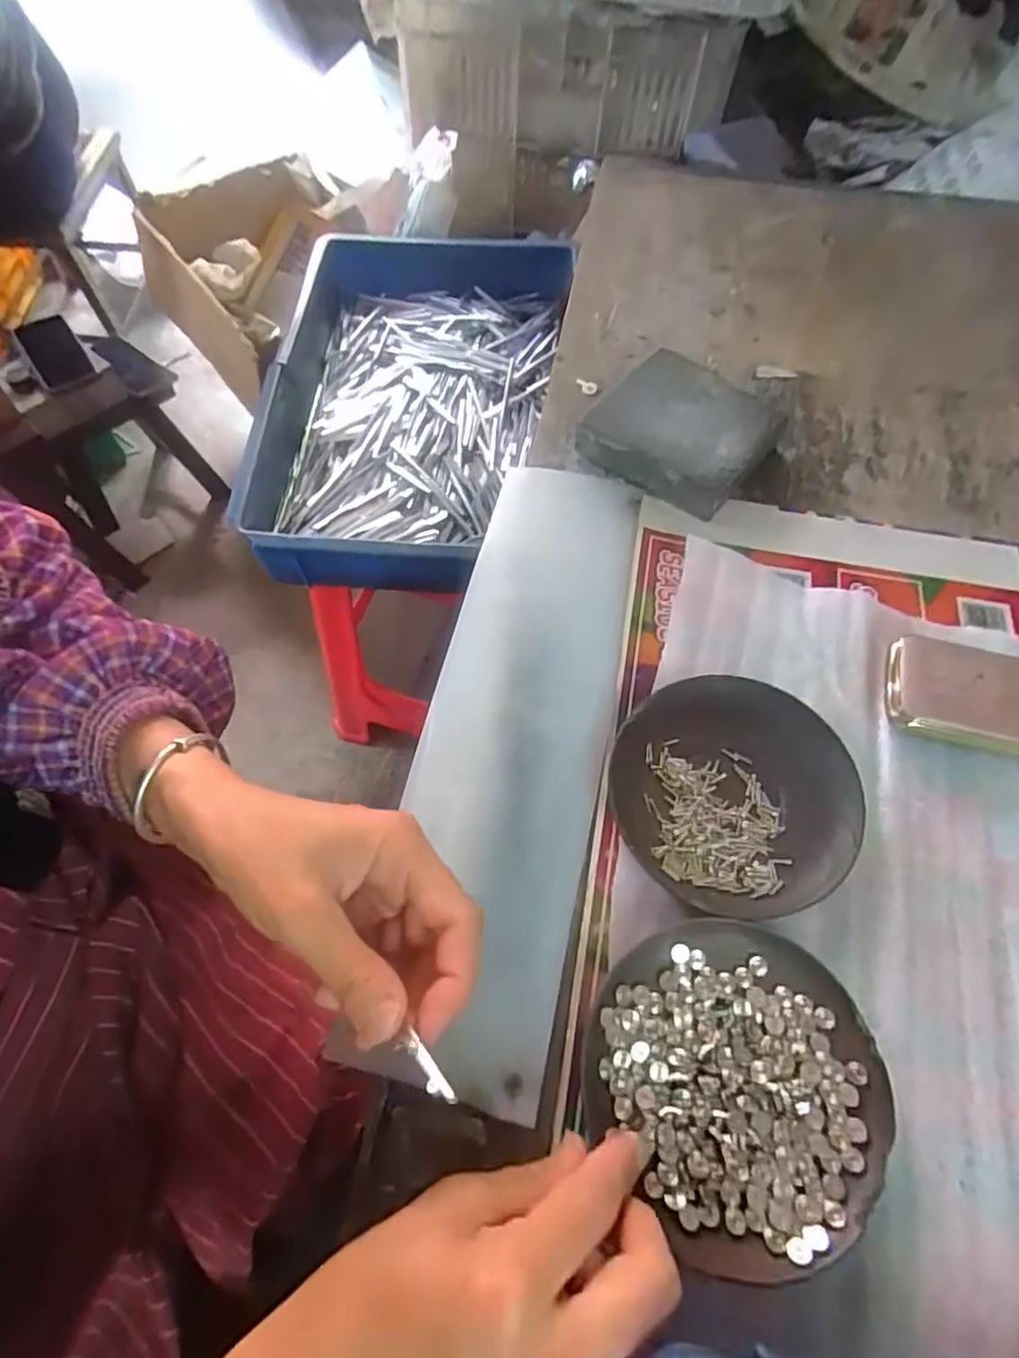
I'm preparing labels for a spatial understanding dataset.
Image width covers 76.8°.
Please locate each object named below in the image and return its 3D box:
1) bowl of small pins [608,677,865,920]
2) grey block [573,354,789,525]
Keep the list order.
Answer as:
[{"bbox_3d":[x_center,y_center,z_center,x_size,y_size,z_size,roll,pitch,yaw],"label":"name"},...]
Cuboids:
[{"bbox_3d":[0.109,0.054,0.312,0.116,0.015,0.110,1,63,-1],"label":"bowl of small pins"},{"bbox_3d":[0.115,-0.165,0.428,0.105,0.032,0.100,32,66,14],"label":"grey block"}]

